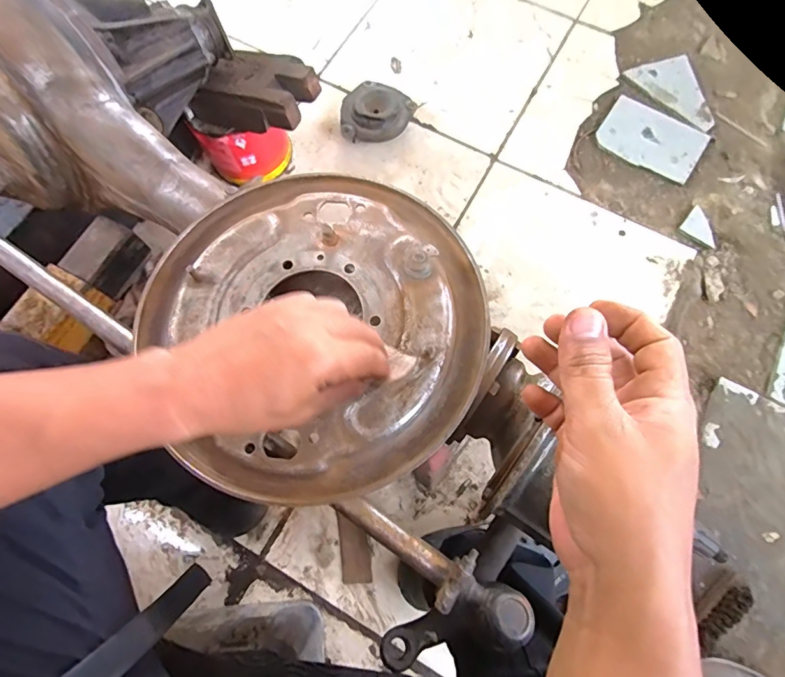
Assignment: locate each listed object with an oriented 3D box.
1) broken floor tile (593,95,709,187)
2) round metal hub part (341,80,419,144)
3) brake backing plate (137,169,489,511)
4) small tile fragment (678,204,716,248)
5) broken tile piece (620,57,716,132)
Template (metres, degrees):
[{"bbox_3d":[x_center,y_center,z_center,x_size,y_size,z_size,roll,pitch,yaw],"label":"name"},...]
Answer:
[{"bbox_3d":[0.499,-0.383,0.889,0.188,0.011,0.135,33,77,10],"label":"broken floor tile"},{"bbox_3d":[-0.029,-0.433,0.891,0.128,0.052,0.124,0,74,1],"label":"round metal hub part"},{"bbox_3d":[-0.066,-0.020,0.407,0.285,0.033,0.300,0,74,1],"label":"brake backing plate"},{"bbox_3d":[0.564,-0.201,0.836,0.068,0.007,0.064,39,78,11],"label":"small tile fragment"},{"bbox_3d":[0.560,-0.485,0.920,0.125,0.006,0.174,-14,74,-3],"label":"broken tile piece"}]

